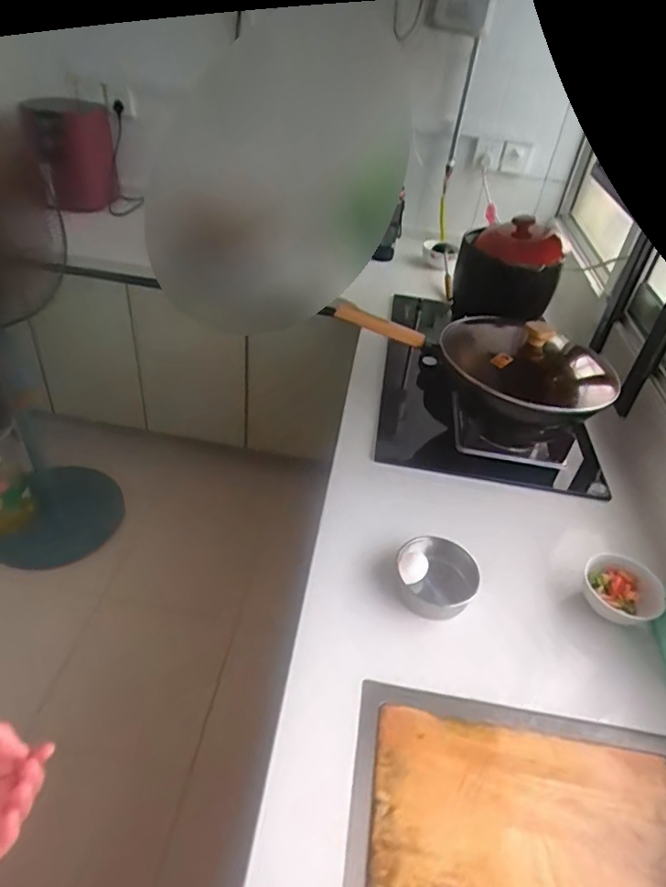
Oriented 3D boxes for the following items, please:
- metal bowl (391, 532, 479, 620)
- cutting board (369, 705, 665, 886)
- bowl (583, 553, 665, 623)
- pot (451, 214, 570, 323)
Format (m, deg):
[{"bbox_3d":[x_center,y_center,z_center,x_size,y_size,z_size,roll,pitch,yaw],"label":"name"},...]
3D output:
[{"bbox_3d":[0.144,0.191,0.782,0.115,0.057,0.105,5,39,-4],"label":"metal bowl"},{"bbox_3d":[0.215,0.422,0.556,0.343,0.012,0.246,10,39,3],"label":"cutting board"},{"bbox_3d":[0.423,0.216,0.810,0.109,0.053,0.101,5,39,-4],"label":"bowl"},{"bbox_3d":[0.420,-0.419,1.320,0.239,0.195,0.254,15,40,8],"label":"pot"}]

